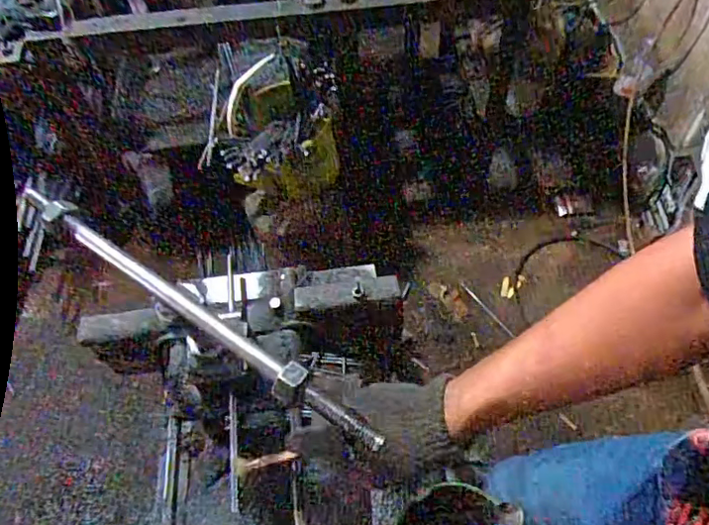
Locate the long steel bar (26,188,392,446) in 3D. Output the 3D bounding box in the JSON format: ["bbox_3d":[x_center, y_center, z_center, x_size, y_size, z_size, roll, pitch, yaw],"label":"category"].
[{"bbox_3d":[-0.153,0.032,0.476,0.406,0.021,0.024,31,61,20],"label":"long steel bar"}]

